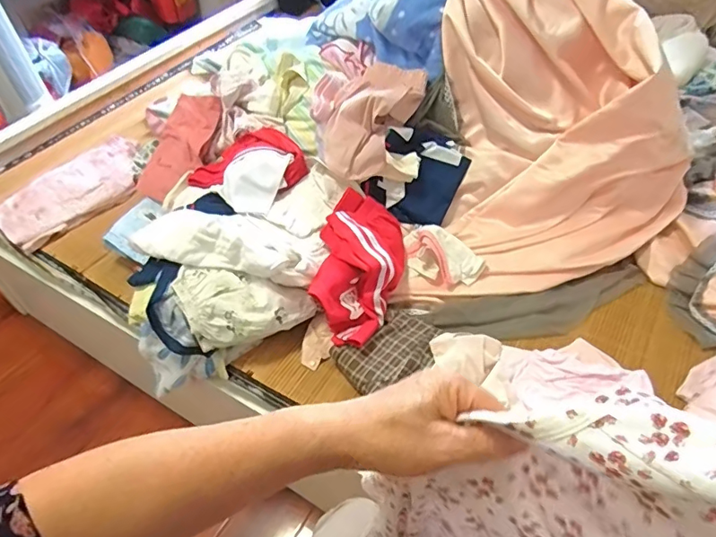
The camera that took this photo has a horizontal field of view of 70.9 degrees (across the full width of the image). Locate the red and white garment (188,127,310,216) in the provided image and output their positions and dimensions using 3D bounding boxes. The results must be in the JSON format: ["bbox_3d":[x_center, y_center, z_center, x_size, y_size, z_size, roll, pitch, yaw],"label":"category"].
[{"bbox_3d":[-0.211,-0.196,0.975,0.178,0.069,0.170,30,57,30],"label":"red and white garment"}]

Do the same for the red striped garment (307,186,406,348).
[{"bbox_3d":[0.001,0.002,0.889,0.142,0.130,0.268,7,48,13],"label":"red striped garment"}]

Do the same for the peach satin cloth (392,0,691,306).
[{"bbox_3d":[0.323,-0.274,0.930,0.540,0.441,0.427,-11,46,-4],"label":"peach satin cloth"}]

